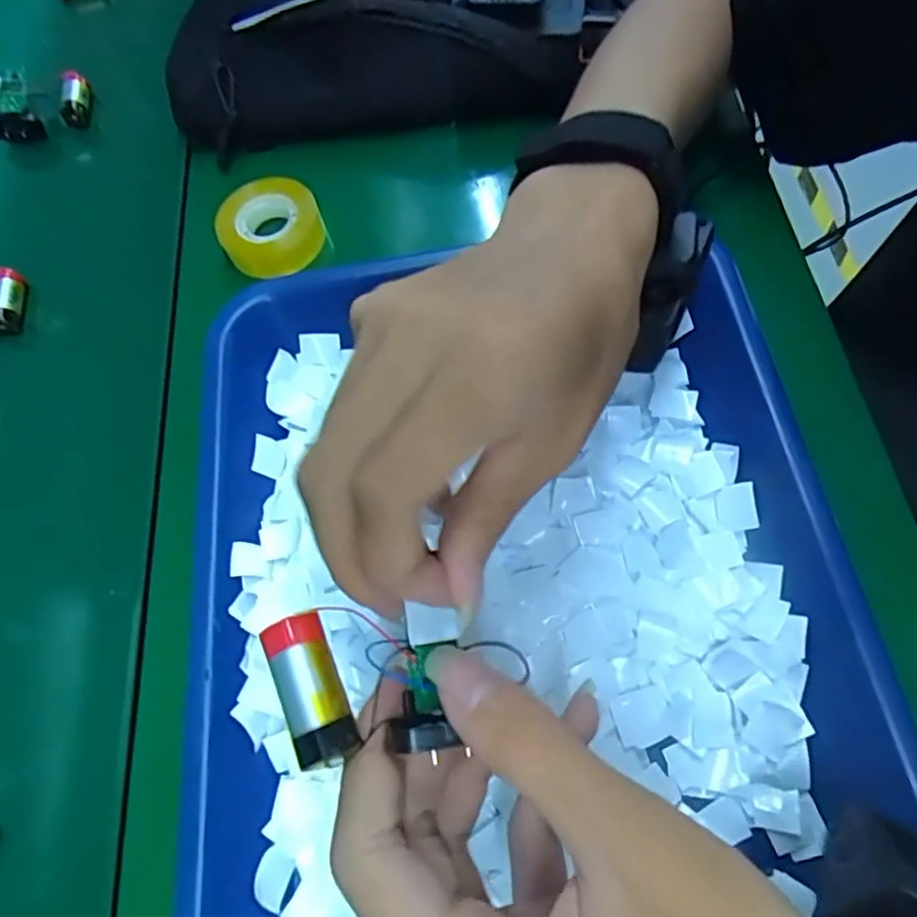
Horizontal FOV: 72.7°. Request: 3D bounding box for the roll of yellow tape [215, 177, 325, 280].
[{"bbox_3d":[-0.106,-0.132,0.354,0.056,0.022,0.053,-1,66,2],"label":"roll of yellow tape"}]

